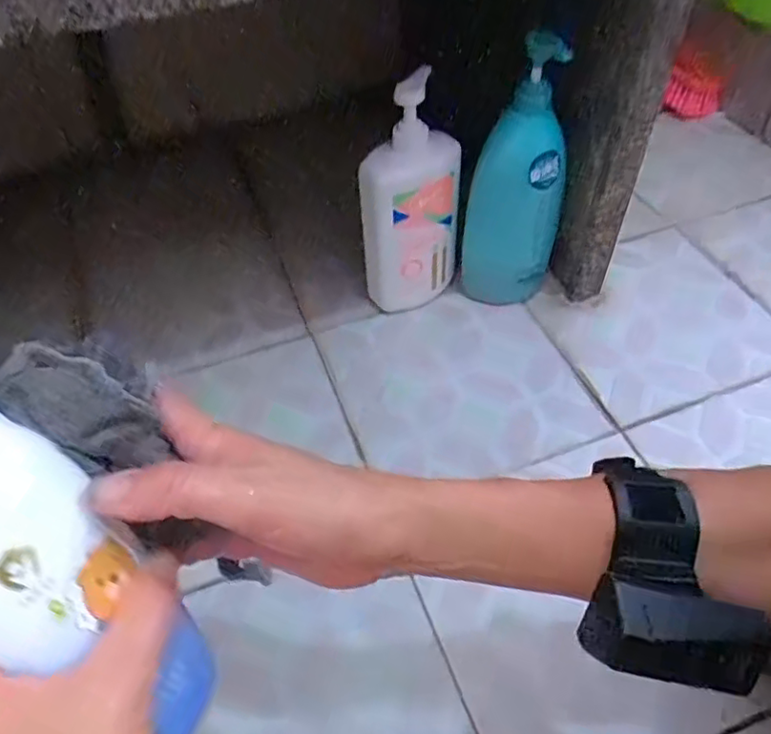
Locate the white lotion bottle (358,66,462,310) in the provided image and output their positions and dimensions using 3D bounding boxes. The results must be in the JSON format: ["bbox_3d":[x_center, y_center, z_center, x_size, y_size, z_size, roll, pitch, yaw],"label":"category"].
[{"bbox_3d":[0.028,-0.174,0.660,0.103,0.248,0.076,2,50,4],"label":"white lotion bottle"}]

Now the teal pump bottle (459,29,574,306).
[{"bbox_3d":[0.137,-0.190,0.646,0.096,0.291,0.063,9,51,10],"label":"teal pump bottle"}]

